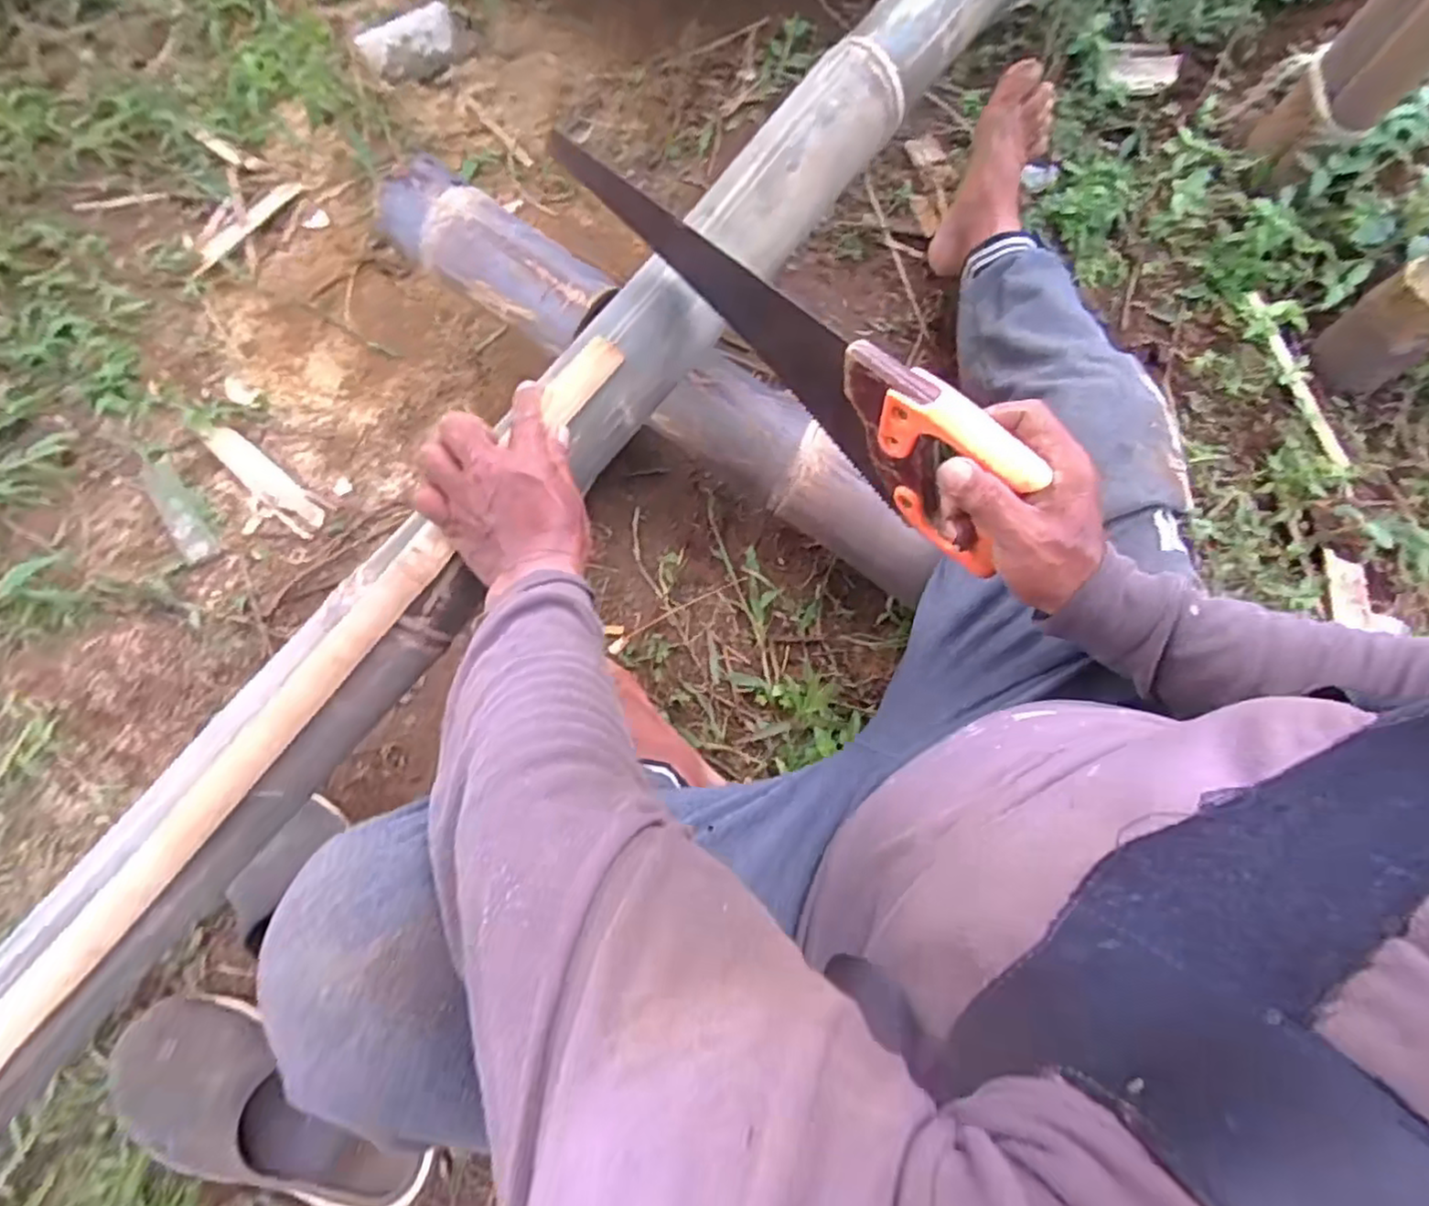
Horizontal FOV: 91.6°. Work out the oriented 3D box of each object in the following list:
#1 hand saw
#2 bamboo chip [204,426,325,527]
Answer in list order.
[{"bbox_3d":[0.035,-0.192,0.489,0.041,0.110,0.423,-43,79,-10],"label":"hand saw"},{"bbox_3d":[-0.502,-0.140,0.776,0.174,0.004,0.035,39,79,10],"label":"bamboo chip"}]

